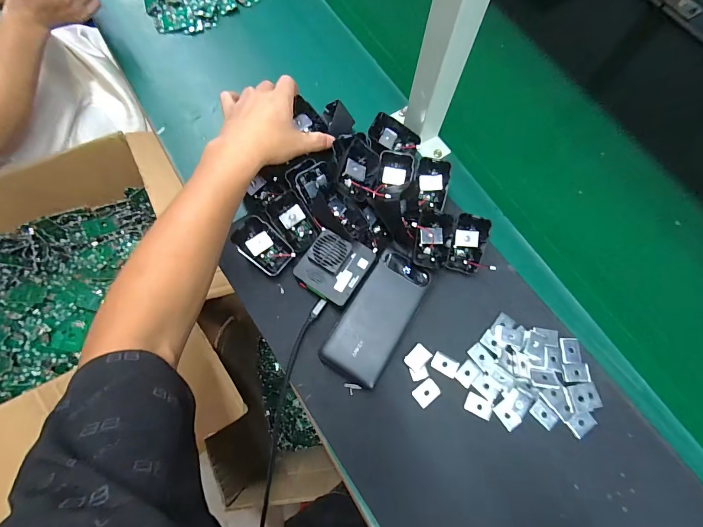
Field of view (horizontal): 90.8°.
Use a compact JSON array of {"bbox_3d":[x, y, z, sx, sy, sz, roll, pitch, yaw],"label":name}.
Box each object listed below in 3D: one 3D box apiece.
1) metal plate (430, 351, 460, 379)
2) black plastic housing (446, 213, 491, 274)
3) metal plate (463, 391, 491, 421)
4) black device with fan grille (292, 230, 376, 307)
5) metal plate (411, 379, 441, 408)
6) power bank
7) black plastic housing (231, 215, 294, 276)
[{"bbox_3d":[0.108,0.116,0.399,0.030,0.004,0.021,28,74,8],"label":"metal plate"},{"bbox_3d":[0.142,-0.025,0.425,0.046,0.027,0.069,10,101,3],"label":"black plastic housing"},{"bbox_3d":[0.141,0.158,0.383,0.029,0.004,0.020,27,74,8],"label":"metal plate"},{"bbox_3d":[-0.019,0.003,0.409,0.069,0.041,0.077,31,74,9],"label":"black device with fan grille"},{"bbox_3d":[0.085,0.145,0.389,0.029,0.004,0.021,-37,76,-11],"label":"metal plate"},{"bbox_3d":[0.031,0.062,0.403,0.071,0.023,0.151,31,74,9],"label":"power bank"},{"bbox_3d":[-0.107,-0.020,0.420,0.067,0.033,0.043,37,73,10],"label":"black plastic housing"}]

